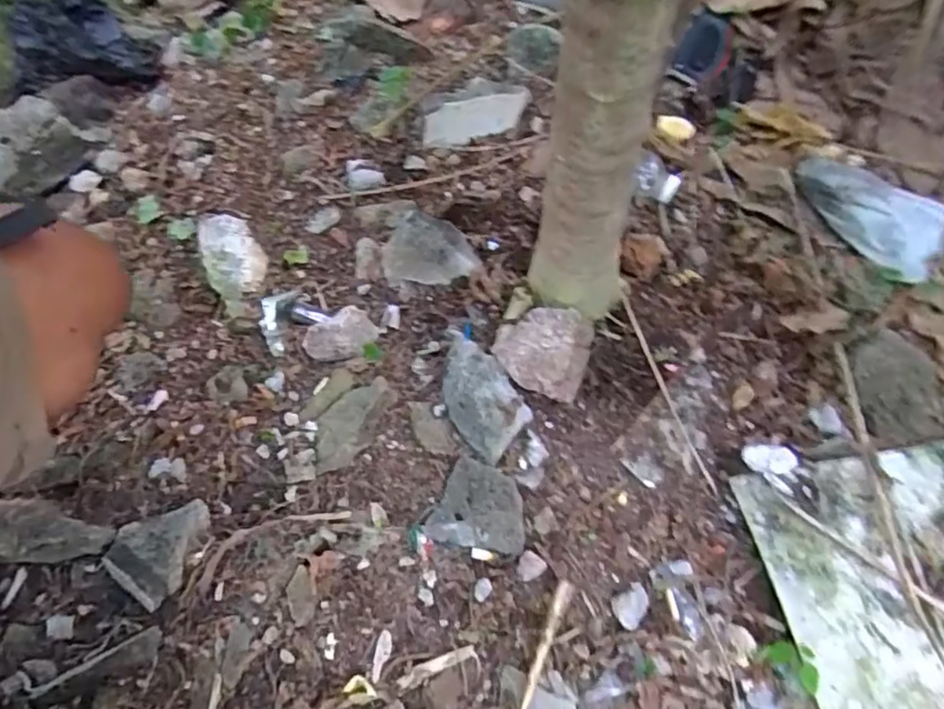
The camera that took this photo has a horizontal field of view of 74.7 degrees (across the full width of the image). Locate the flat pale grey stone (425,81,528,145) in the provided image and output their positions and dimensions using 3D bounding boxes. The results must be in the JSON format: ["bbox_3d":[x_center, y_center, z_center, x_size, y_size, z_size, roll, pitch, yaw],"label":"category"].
[{"bbox_3d":[0.002,-0.302,0.771,0.135,0.065,0.028,-17,63,11],"label":"flat pale grey stone"}]

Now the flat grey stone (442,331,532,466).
[{"bbox_3d":[0.003,0.038,0.615,0.068,0.025,0.125,-31,67,-16],"label":"flat grey stone"}]

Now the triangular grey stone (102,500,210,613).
[{"bbox_3d":[-0.282,0.170,0.545,0.069,0.023,0.090,10,62,4],"label":"triangular grey stone"}]

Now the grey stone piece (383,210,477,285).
[{"bbox_3d":[-0.051,-0.120,0.691,0.104,0.048,0.074,-7,62,-5],"label":"grey stone piece"}]

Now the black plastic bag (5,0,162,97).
[{"bbox_3d":[-0.513,-0.401,0.800,0.176,0.084,0.114,-24,66,-11],"label":"black plastic bag"}]

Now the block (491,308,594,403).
[{"bbox_3d":[0.070,-0.006,0.625,0.090,0.040,0.090,18,63,8],"label":"block"}]

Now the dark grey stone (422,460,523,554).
[{"bbox_3d":[0.006,0.143,0.580,0.089,0.025,0.075,9,62,3],"label":"dark grey stone"}]

